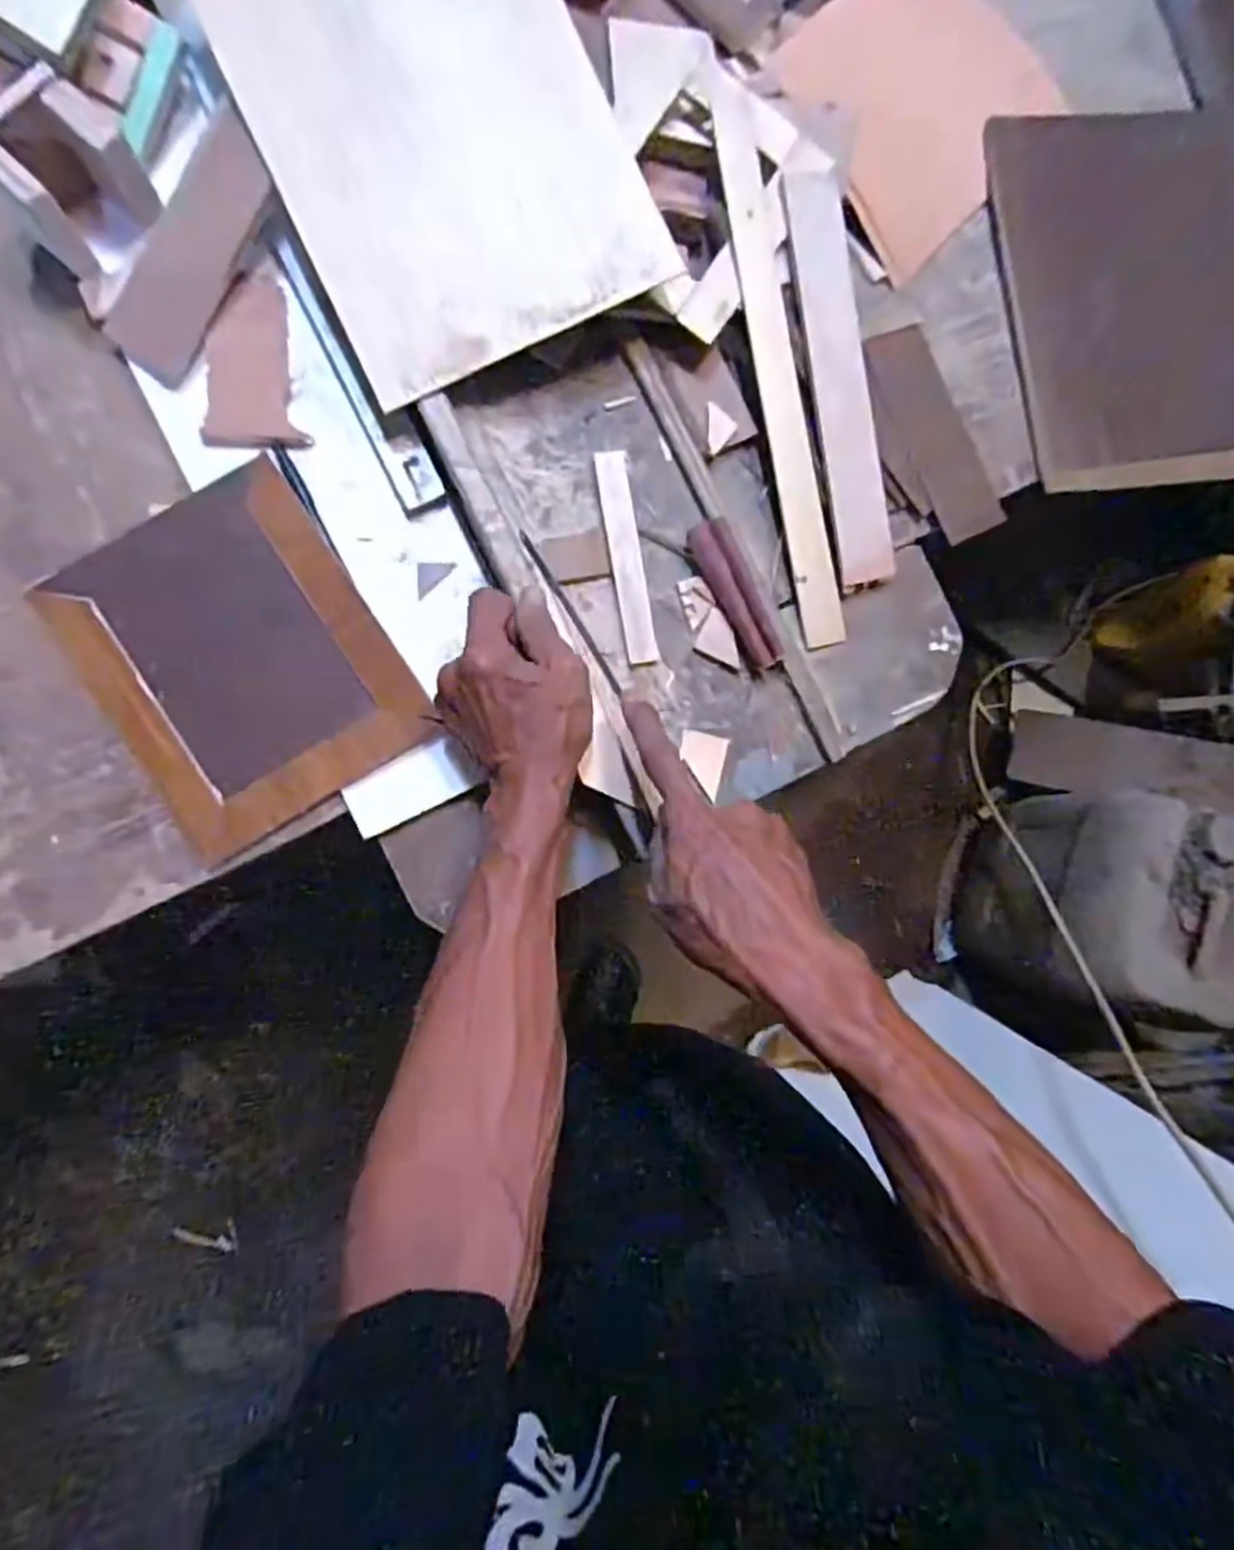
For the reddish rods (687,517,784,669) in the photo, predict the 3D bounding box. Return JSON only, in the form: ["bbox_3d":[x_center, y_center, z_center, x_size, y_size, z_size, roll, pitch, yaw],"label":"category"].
[{"bbox_3d":[0.078,-0.118,0.484,0.028,0.018,0.099,-28,90,-9],"label":"reddish rods"}]

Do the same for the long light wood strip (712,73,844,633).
[{"bbox_3d":[0.109,-0.265,0.492,0.030,0.009,0.357,-14,97,-9],"label":"long light wood strip"}]

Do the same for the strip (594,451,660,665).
[{"bbox_3d":[0.006,-0.139,0.476,0.022,0.007,0.136,-9,89,-9],"label":"strip"}]

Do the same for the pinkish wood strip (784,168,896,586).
[{"bbox_3d":[0.152,-0.265,0.501,0.043,0.004,0.265,-12,96,-12],"label":"pinkish wood strip"}]

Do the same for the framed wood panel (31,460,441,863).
[{"bbox_3d":[-0.230,-0.070,0.449,0.163,0.010,0.199,-32,95,-8],"label":"framed wood panel"}]

